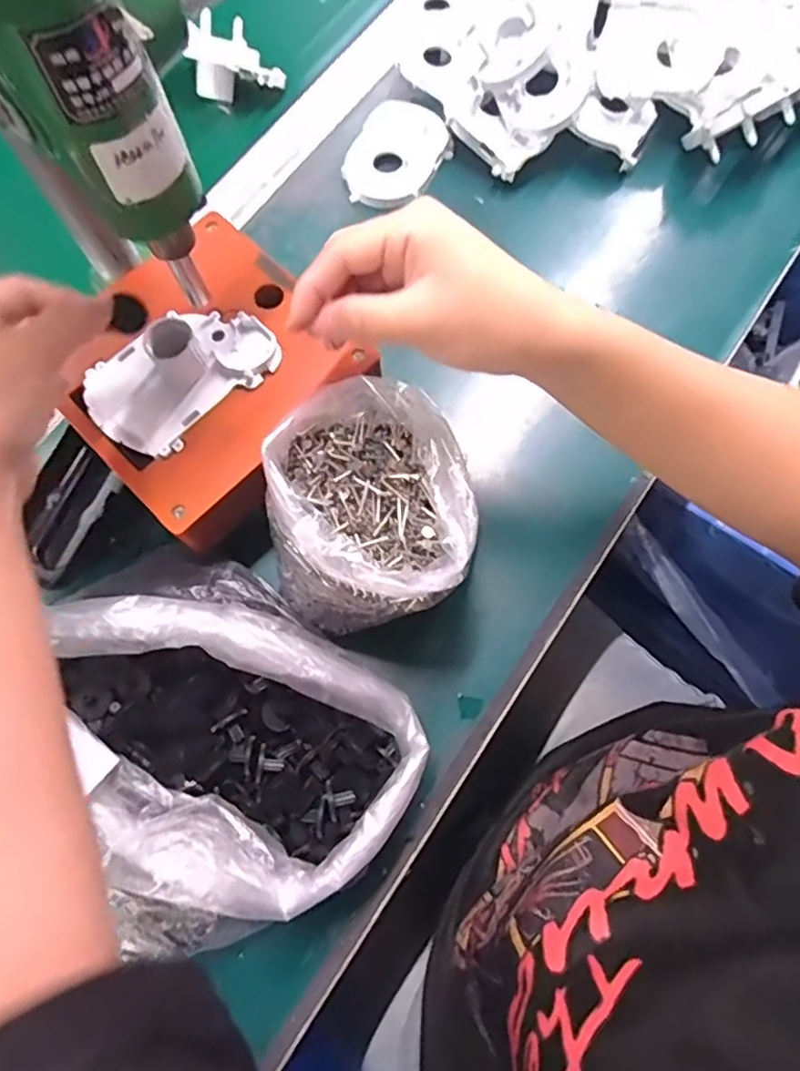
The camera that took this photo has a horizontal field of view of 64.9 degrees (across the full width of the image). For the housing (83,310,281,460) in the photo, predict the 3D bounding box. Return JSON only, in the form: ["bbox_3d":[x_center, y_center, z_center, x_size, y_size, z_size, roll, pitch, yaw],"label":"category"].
[{"bbox_3d":[-0.122,-0.094,0.342,0.101,0.027,0.066,-40,76,-10],"label":"housing"}]

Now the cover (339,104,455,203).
[{"bbox_3d":[-0.006,-0.288,0.475,0.072,0.020,0.079,-1,73,2],"label":"cover"}]

